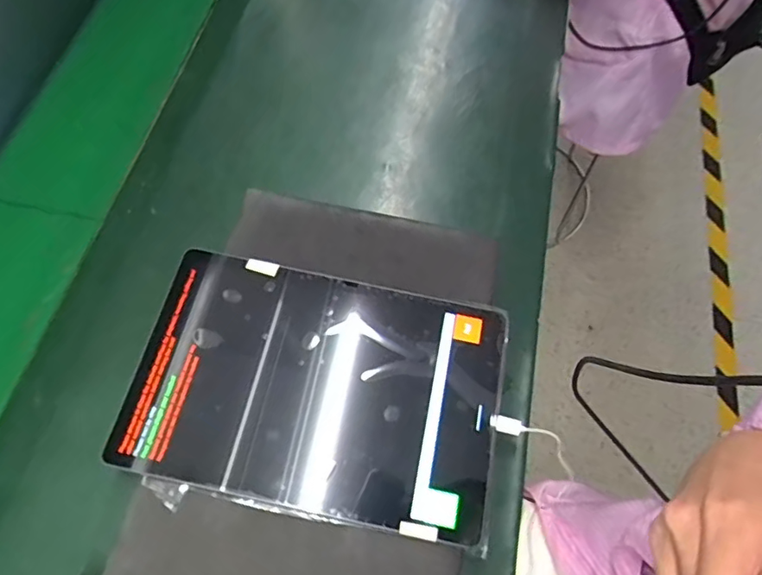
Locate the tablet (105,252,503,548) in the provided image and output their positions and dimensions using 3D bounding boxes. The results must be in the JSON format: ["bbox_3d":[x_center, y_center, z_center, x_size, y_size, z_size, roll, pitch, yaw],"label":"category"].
[{"bbox_3d":[-0.044,0.067,0.382,0.252,0.006,0.165,12,65,2],"label":"tablet"}]

